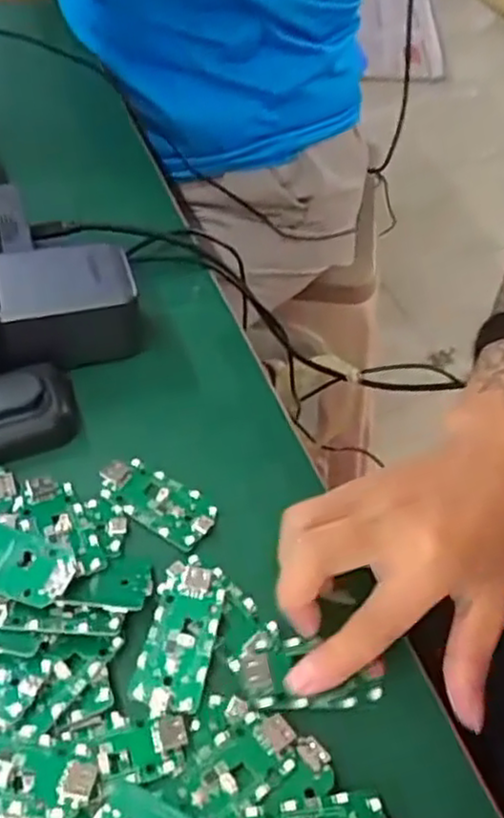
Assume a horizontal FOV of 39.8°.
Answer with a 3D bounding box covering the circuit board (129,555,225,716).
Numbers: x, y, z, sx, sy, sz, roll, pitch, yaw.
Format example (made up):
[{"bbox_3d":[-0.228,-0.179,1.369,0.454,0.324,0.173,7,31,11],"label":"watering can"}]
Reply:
[{"bbox_3d":[-0.032,0.102,0.320,0.032,0.006,0.068,9,55,4],"label":"circuit board"}]

